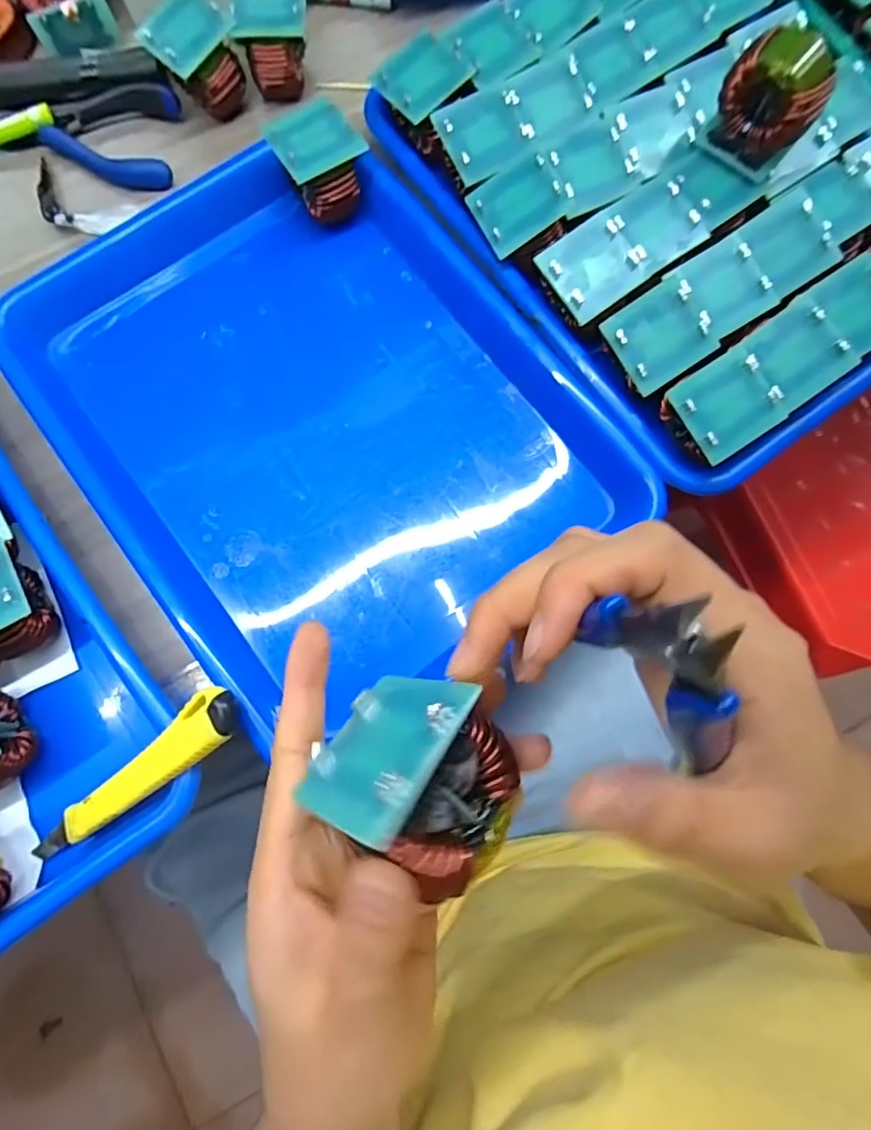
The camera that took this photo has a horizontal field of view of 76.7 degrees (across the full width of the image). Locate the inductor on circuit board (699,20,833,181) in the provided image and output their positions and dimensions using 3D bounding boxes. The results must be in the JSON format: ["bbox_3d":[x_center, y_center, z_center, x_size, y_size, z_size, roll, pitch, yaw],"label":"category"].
[{"bbox_3d":[0.174,-0.241,0.287,0.048,0.048,0.036,42,82,7],"label":"inductor on circuit board"}]

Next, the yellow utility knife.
[{"bbox_3d":[-0.147,0.105,0.266,0.142,0.010,0.024,-38,79,13],"label":"yellow utility knife"}]

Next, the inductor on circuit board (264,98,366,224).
[{"bbox_3d":[-0.069,-0.240,0.332,0.048,0.051,0.045,-34,79,-6],"label":"inductor on circuit board"}]

